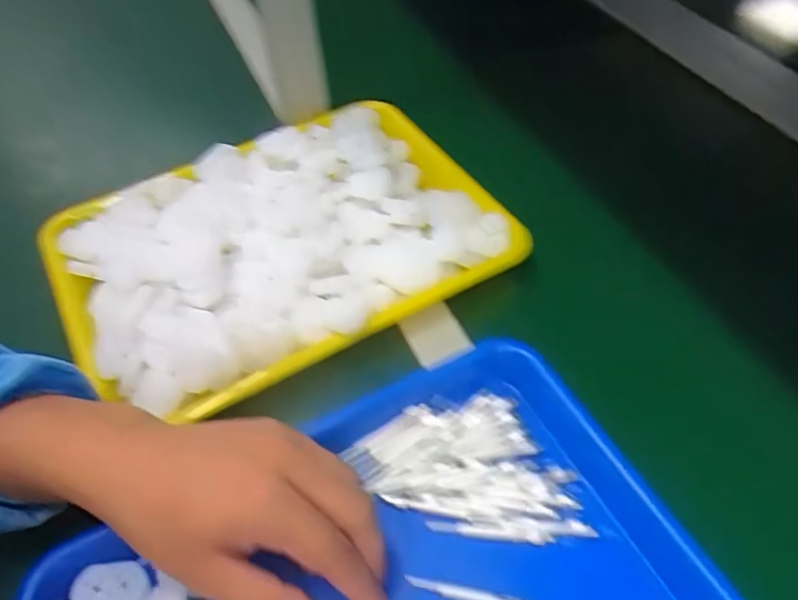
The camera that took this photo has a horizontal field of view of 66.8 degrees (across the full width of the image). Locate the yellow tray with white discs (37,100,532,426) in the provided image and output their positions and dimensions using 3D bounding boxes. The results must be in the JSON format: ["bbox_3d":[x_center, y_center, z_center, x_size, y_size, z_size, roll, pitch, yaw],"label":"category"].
[{"bbox_3d":[-0.093,-0.054,0.467,0.324,0.039,0.234,-25,54,-18],"label":"yellow tray with white discs"}]

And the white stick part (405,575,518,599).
[{"bbox_3d":[0.039,0.160,0.326,0.072,0.004,0.008,9,51,10],"label":"white stick part"}]

